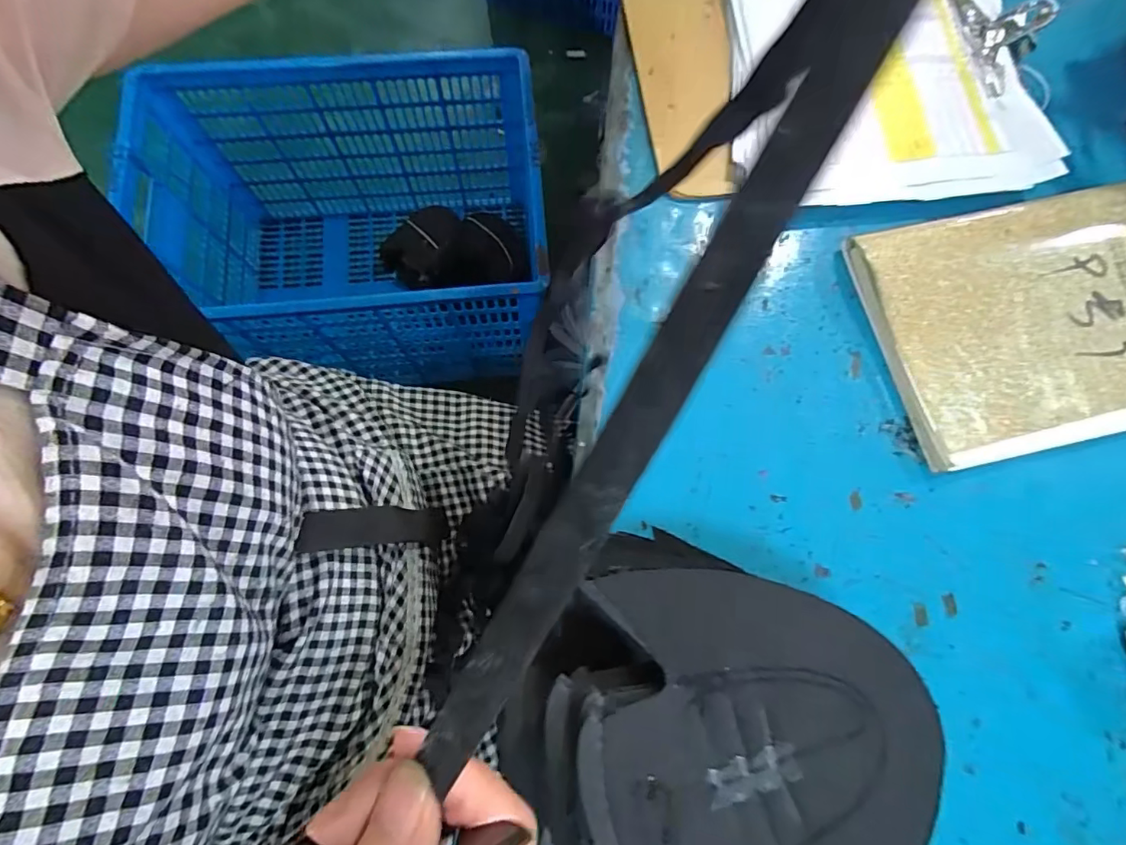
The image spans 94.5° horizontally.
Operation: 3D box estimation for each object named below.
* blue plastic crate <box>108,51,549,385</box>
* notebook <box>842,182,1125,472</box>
[{"bbox_3d":[-0.382,-0.349,1.010,0.670,0.380,0.464,-6,77,-3],"label":"blue plastic crate"},{"bbox_3d":[0.348,-0.075,0.371,0.245,0.018,0.177,-11,77,-3],"label":"notebook"}]

